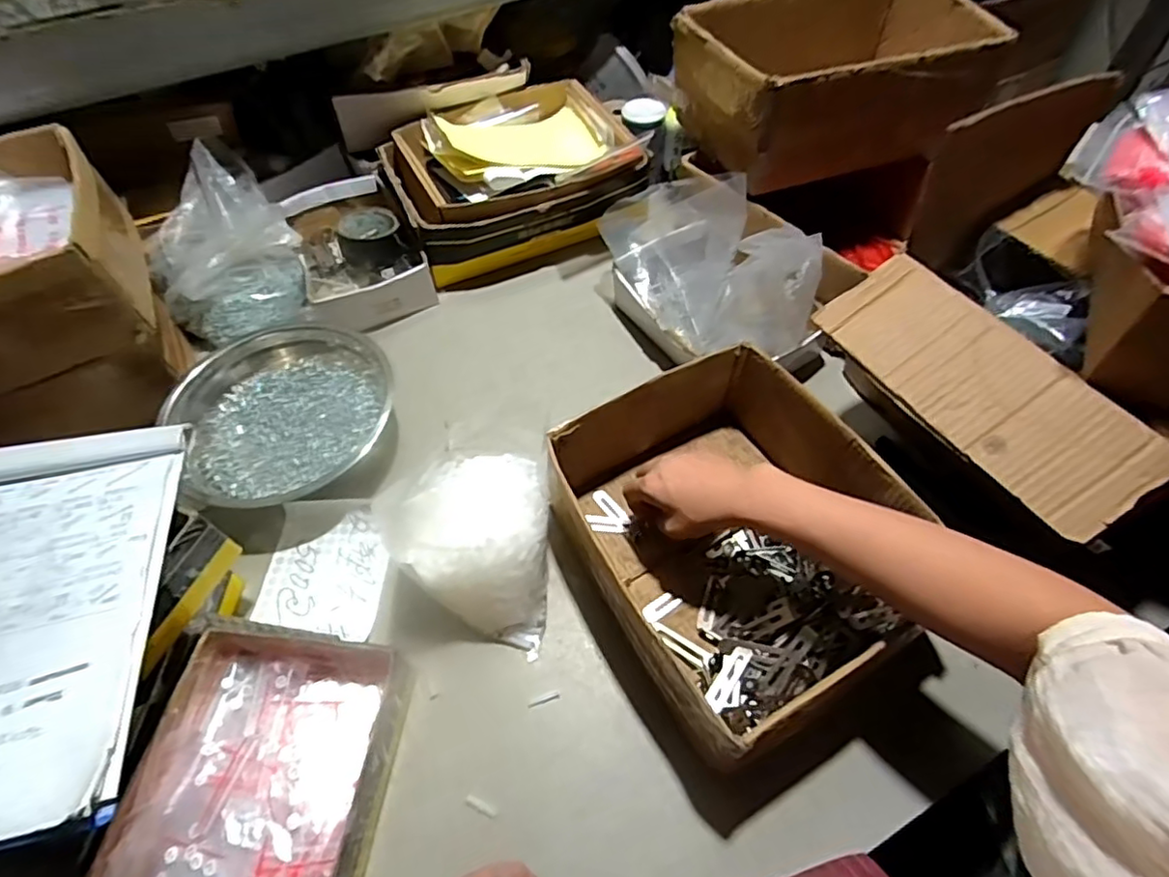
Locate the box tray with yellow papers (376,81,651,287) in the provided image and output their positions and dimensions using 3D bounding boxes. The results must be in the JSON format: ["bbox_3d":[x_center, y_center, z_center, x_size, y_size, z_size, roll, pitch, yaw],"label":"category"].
[{"bbox_3d":[-0.104,-0.388,0.903,0.345,0.126,0.255,-22,58,-13],"label":"box tray with yellow papers"}]

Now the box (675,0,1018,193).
[{"bbox_3d":[0.313,-0.464,0.795,0.334,0.139,0.250,-21,58,-12],"label":"box"}]

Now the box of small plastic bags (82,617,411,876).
[{"bbox_3d":[-0.258,0.294,0.491,0.186,0.082,0.252,3,56,4],"label":"box of small plastic bags"}]

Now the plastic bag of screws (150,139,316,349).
[{"bbox_3d":[-0.476,-0.247,0.800,0.180,0.147,0.208,-30,60,-18],"label":"plastic bag of screws"}]

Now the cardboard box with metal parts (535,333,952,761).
[{"bbox_3d":[0.142,0.085,0.585,0.251,0.124,0.309,-27,59,-16],"label":"cardboard box with metal parts"}]

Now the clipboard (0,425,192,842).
[{"bbox_3d":[-0.432,0.128,0.457,0.219,0.016,0.313,-11,56,-6],"label":"clipboard"}]

